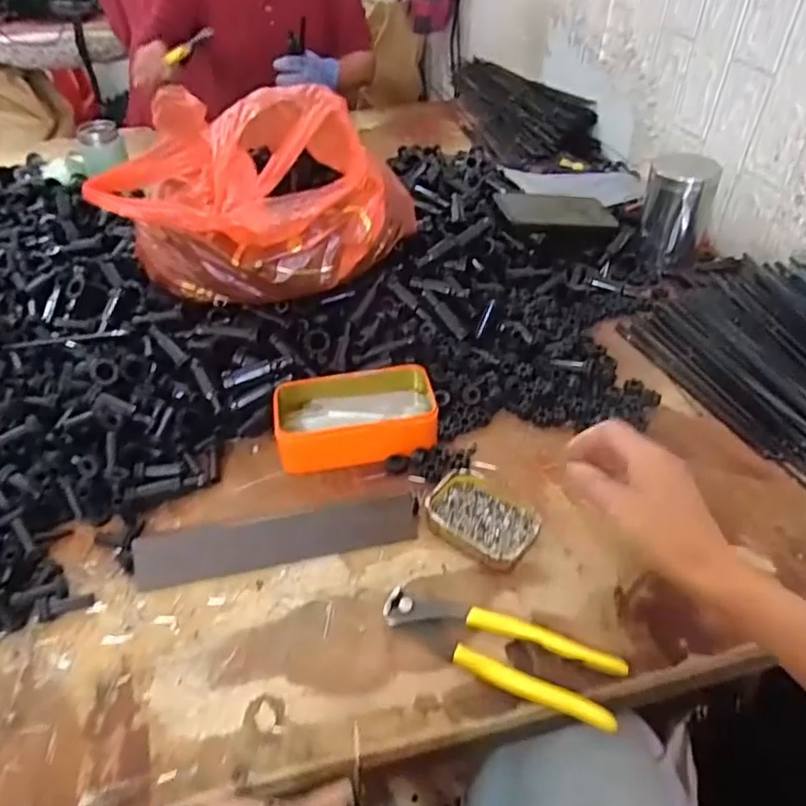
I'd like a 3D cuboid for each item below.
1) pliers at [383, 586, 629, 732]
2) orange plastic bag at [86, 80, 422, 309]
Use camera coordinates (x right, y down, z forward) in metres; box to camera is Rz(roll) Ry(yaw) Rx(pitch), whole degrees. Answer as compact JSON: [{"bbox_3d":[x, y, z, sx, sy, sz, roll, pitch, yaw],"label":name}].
[{"bbox_3d":[0.066,0.171,0.432,0.165,0.021,0.048,18,49,19],"label":"pliers"},{"bbox_3d":[-0.139,-0.211,0.604,0.256,0.164,0.196,10,44,11],"label":"orange plastic bag"}]

